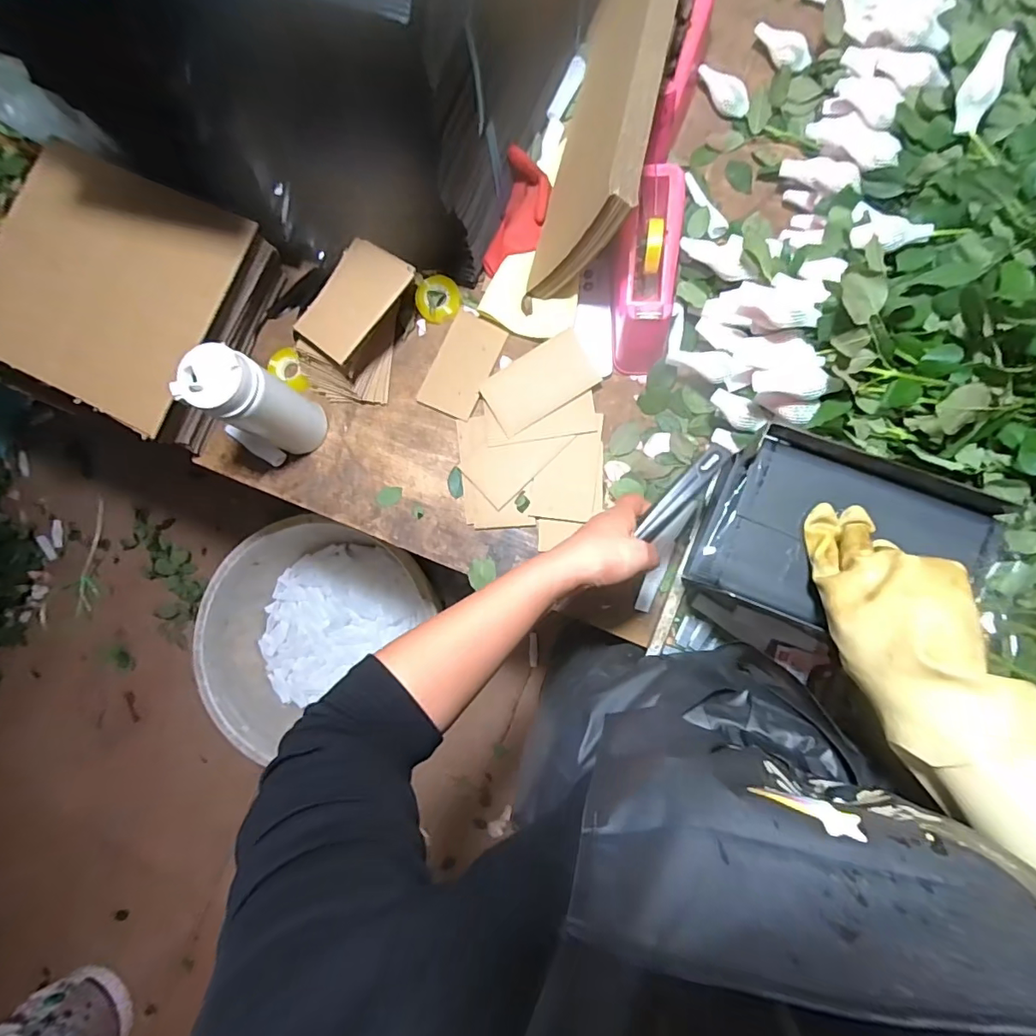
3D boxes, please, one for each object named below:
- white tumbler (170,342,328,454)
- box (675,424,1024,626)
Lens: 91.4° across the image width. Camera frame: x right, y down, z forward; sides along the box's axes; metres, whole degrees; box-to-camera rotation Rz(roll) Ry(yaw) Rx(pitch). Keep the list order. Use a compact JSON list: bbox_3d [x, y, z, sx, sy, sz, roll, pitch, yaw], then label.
[{"bbox_3d":[-0.290,-0.128,0.578,0.061,0.196,0.069,28,87,9],"label":"white tumbler"},{"bbox_3d":[0.281,0.021,0.449,0.221,0.057,0.150,21,86,8],"label":"box"}]

